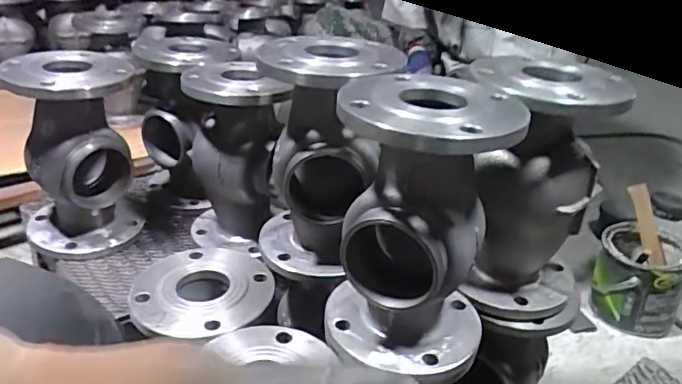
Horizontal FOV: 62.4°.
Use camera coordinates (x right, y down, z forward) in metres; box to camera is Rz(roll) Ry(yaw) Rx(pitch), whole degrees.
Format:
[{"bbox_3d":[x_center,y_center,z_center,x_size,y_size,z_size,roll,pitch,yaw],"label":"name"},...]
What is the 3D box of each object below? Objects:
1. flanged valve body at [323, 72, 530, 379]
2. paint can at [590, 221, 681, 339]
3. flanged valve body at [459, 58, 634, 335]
[{"bbox_3d":[0.077,0.031,0.581,0.170,0.262,0.163,5,28,6],"label":"flanged valve body"},{"bbox_3d":[0.577,0.168,1.102,0.159,0.159,0.157,14,30,22],"label":"paint can"},{"bbox_3d":[0.217,0.006,0.674,0.163,0.294,0.156,-13,31,-26],"label":"flanged valve body"}]

